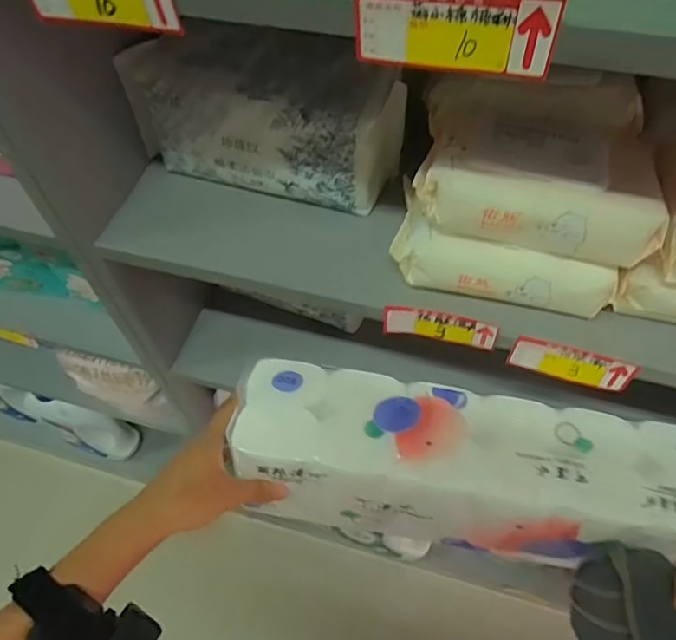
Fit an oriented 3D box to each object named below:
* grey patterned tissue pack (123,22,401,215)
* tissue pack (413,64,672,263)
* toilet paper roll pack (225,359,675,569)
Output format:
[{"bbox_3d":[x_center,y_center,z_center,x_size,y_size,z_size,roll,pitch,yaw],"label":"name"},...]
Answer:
[{"bbox_3d":[-0.065,-0.178,0.481,0.236,0.097,0.087,16,59,12],"label":"grey patterned tissue pack"},{"bbox_3d":[0.143,-0.108,0.393,0.165,0.046,0.120,7,58,7],"label":"tissue pack"},{"bbox_3d":[0.106,0.131,0.472,0.378,0.124,0.110,10,58,0],"label":"toilet paper roll pack"}]

